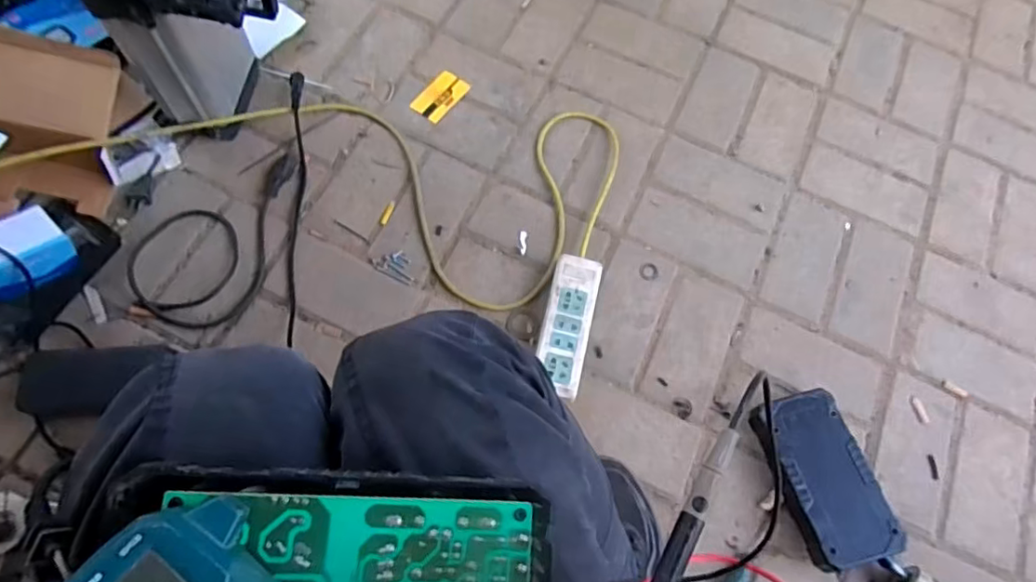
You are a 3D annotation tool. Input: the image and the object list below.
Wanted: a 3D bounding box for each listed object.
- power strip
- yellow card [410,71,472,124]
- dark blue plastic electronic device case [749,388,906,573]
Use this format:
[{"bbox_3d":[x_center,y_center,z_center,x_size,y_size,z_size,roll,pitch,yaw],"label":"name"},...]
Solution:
[{"bbox_3d":[0.062,0.045,0.747,0.060,0.040,0.183,14,71,2],"label":"power strip"},{"bbox_3d":[-0.116,-0.296,0.879,0.049,0.004,0.091,34,70,6],"label":"yellow card"},{"bbox_3d":[0.361,0.220,0.689,0.102,0.063,0.191,-11,72,-6],"label":"dark blue plastic electronic device case"}]

